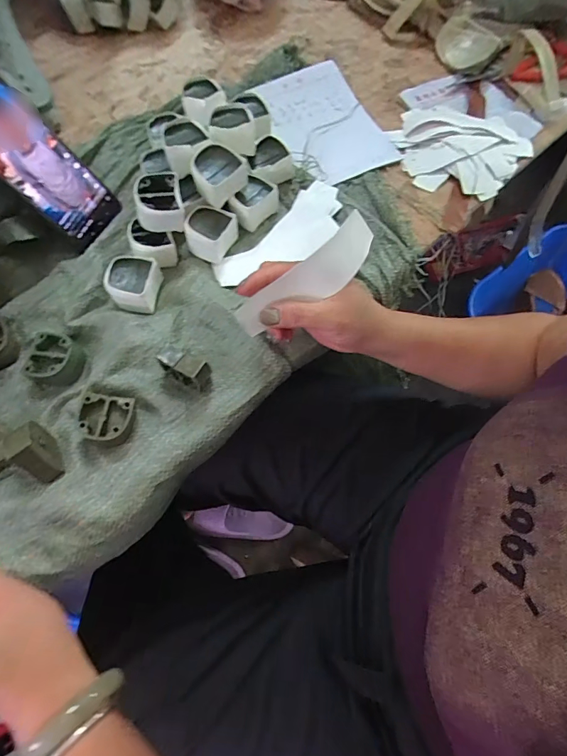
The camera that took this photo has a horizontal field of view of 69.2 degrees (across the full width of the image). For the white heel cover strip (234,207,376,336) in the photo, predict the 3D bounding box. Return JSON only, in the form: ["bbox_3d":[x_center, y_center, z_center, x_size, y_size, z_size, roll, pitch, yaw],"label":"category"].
[{"bbox_3d":[0.021,-0.085,0.340,0.132,0.038,0.022,-33,37,-1],"label":"white heel cover strip"}]

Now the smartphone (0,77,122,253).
[{"bbox_3d":[-0.235,-0.202,0.388,0.015,0.157,0.082,3,63,39],"label":"smartphone"}]

